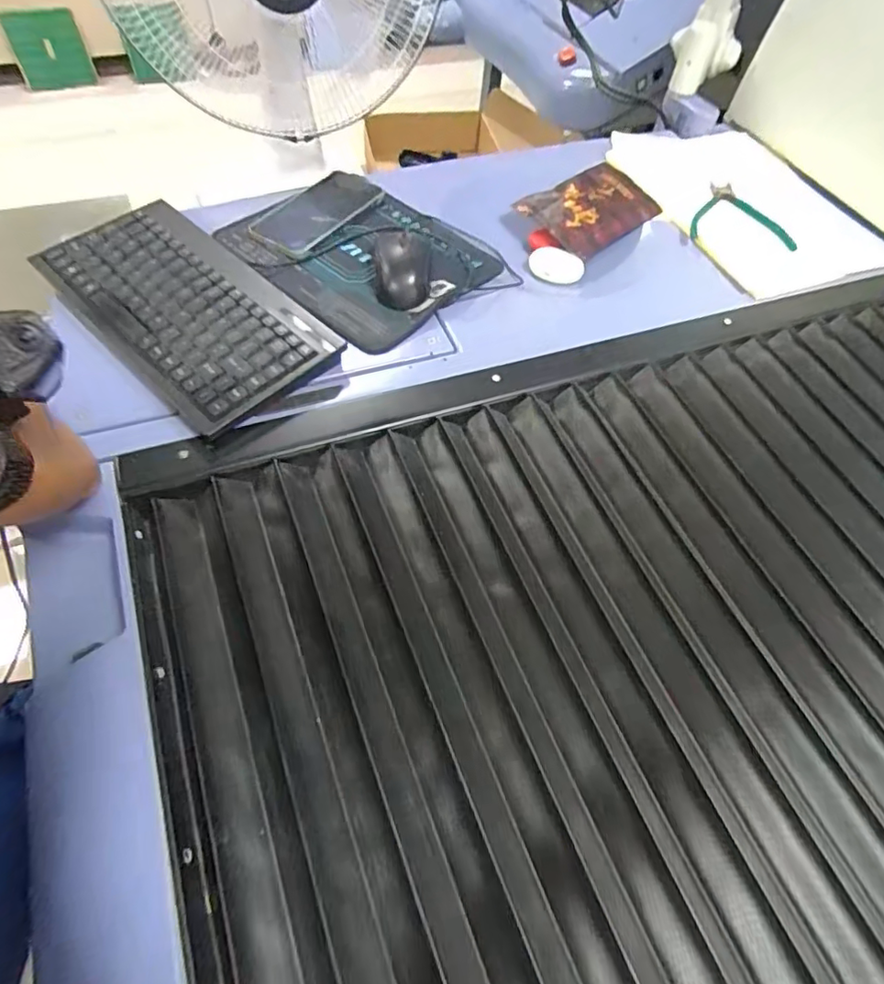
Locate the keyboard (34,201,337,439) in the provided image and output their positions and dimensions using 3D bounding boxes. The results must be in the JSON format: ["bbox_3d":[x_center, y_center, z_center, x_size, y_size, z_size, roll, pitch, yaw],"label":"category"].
[{"bbox_3d":[-0.240,-0.169,0.521,0.280,0.034,0.143,40,63,19],"label":"keyboard"}]

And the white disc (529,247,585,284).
[{"bbox_3d":[0.132,-0.263,0.651,0.063,0.018,0.044,20,58,8],"label":"white disc"}]

